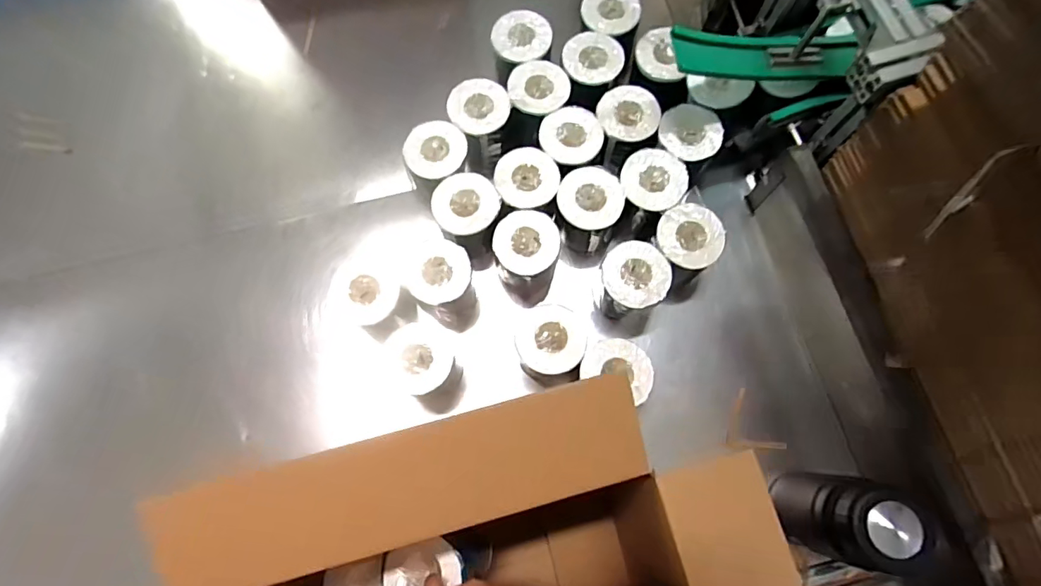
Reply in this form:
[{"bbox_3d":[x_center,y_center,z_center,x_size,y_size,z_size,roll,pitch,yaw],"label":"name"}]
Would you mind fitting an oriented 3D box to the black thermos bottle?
[{"bbox_3d":[0.383,0.271,0.622,0.098,0.198,0.093,19,76,5],"label":"black thermos bottle"}]

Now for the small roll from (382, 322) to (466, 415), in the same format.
[{"bbox_3d":[-0.130,0.106,0.748,0.108,0.147,0.090,38,78,10],"label":"small roll"}]

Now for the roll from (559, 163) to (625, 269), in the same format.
[{"bbox_3d":[0.099,-0.115,0.793,0.088,0.134,0.100,9,75,3],"label":"roll"}]

